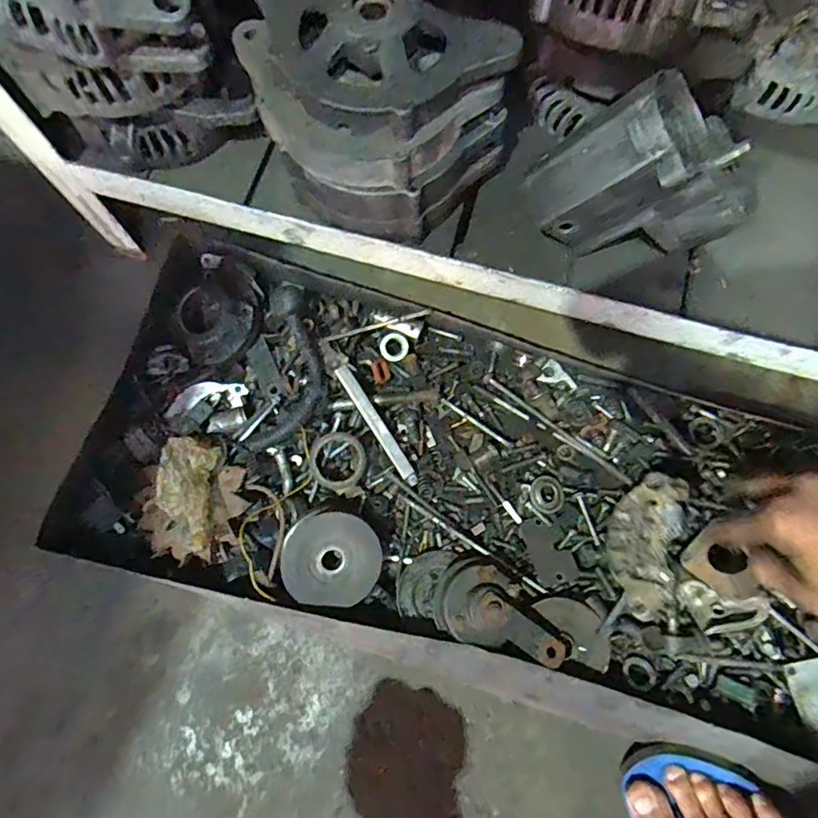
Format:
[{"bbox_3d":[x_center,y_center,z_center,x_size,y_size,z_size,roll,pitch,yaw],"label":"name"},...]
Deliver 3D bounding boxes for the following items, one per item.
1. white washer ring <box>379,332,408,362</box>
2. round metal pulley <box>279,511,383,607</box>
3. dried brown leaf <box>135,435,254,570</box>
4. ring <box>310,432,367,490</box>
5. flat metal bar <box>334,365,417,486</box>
[{"bbox_3d":[-0.014,-0.060,0.509,0.028,0.004,0.028,0,89,-14],"label":"white washer ring"},{"bbox_3d":[-0.063,0.122,0.432,0.077,0.022,0.077,0,91,-5],"label":"round metal pulley"},{"bbox_3d":[-0.186,0.080,0.442,0.086,0.037,0.094,39,80,9],"label":"dried brown leaf"},{"bbox_3d":[-0.062,0.045,0.467,0.047,0.018,0.050,0,73,1],"label":"ring"},{"bbox_3d":[-0.028,0.015,0.475,0.013,0.005,0.122,-33,92,-6],"label":"flat metal bar"}]

